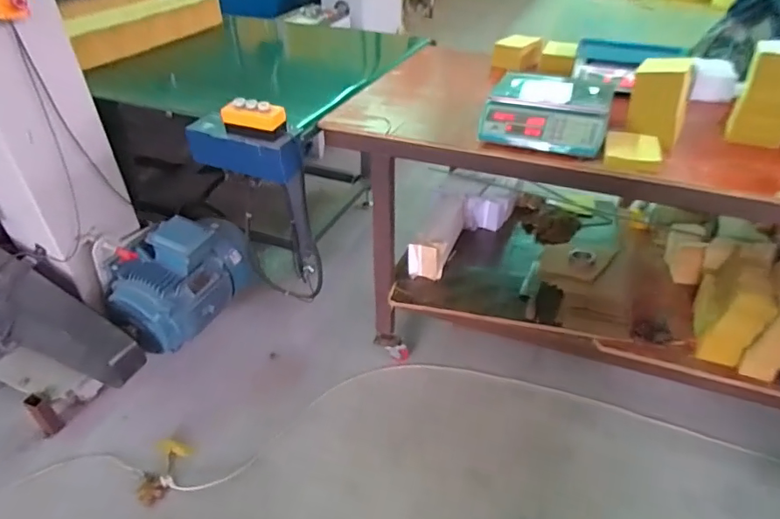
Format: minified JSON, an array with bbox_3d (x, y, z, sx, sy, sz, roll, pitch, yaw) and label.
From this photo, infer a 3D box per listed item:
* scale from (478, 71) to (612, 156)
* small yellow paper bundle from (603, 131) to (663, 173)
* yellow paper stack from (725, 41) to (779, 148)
[{"bbox_3d":[0.414,-0.395,1.323,0.294,0.124,0.294,13,39,18],"label":"scale"},{"bbox_3d":[0.581,-0.259,1.204,0.125,0.035,0.158,15,40,20],"label":"small yellow paper bundle"},{"bbox_3d":[0.952,-0.416,1.258,0.129,0.216,0.143,20,42,26],"label":"yellow paper stack"}]

